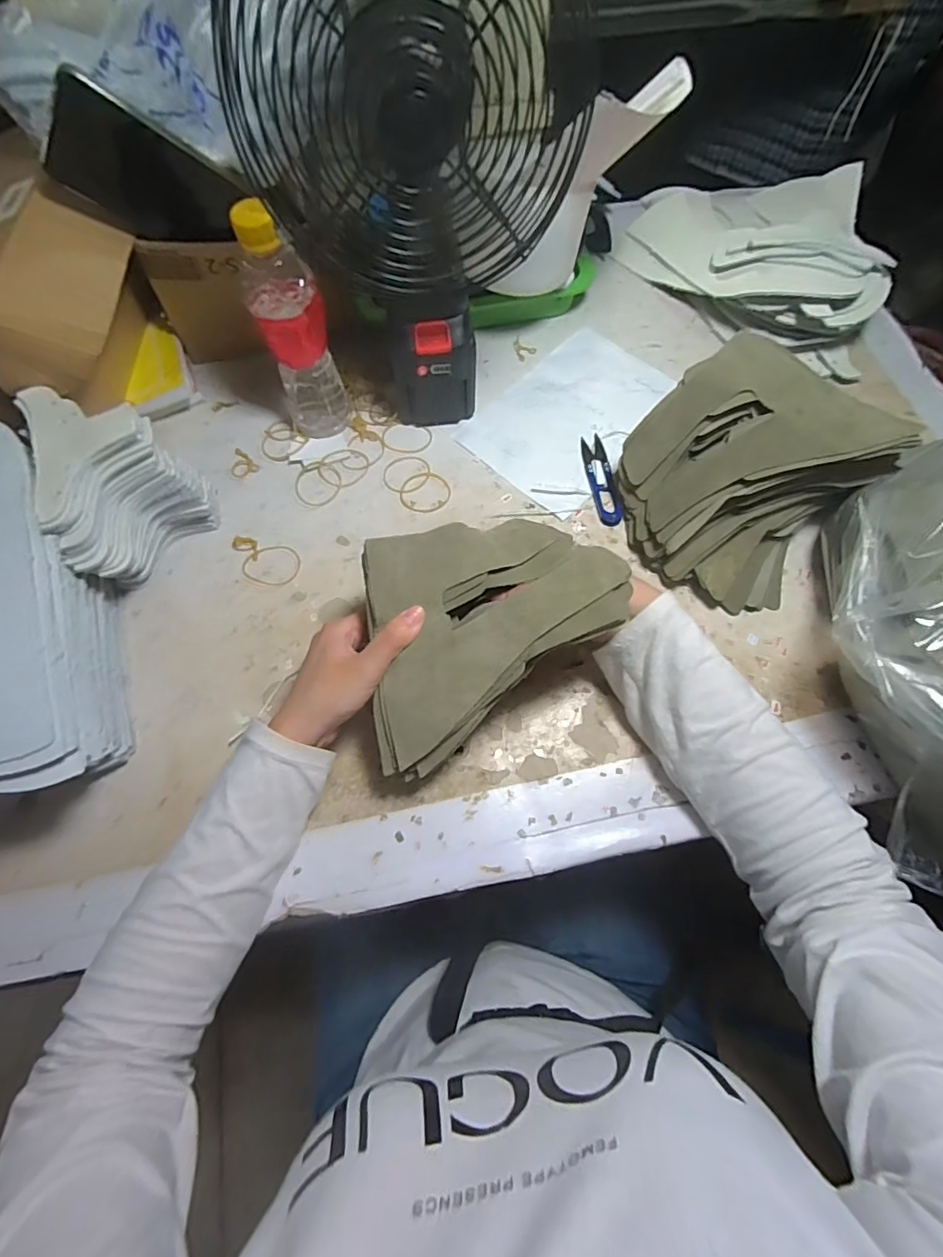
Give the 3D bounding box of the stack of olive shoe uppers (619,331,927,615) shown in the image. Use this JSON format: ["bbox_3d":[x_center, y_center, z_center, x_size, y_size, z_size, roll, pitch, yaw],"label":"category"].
[{"bbox_3d":[0.214,-0.121,0.423,0.169,0.107,0.159,41,74,16],"label":"stack of olive shoe uppers"}]

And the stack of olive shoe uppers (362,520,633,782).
[{"bbox_3d":[0.001,-0.007,0.351,0.183,0.068,0.124,-29,67,-11],"label":"stack of olive shoe uppers"}]

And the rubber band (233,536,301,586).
[{"bbox_3d":[-0.186,-0.060,0.462,0.067,0.005,0.039,13,68,7],"label":"rubber band"}]

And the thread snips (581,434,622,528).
[{"bbox_3d":[0.122,-0.141,0.490,0.024,0.005,0.103,-7,67,-2],"label":"thread snips"}]

